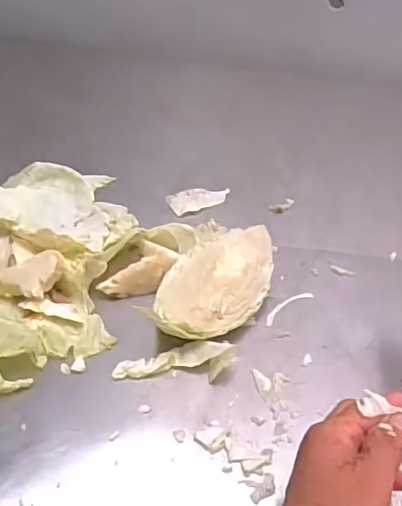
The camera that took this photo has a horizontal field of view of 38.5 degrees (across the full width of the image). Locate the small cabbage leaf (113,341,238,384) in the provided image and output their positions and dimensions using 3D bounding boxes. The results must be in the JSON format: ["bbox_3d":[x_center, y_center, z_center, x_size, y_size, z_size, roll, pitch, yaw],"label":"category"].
[{"bbox_3d":[-0.019,0.081,0.447,0.093,0.024,0.029,2,40,-1],"label":"small cabbage leaf"}]

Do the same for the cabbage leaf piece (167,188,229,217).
[{"bbox_3d":[-0.003,-0.063,0.646,0.075,0.004,0.037,-25,47,-29],"label":"cabbage leaf piece"}]

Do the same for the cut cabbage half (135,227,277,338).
[{"bbox_3d":[0.009,0.031,0.493,0.092,0.057,0.130,13,41,12],"label":"cut cabbage half"}]

